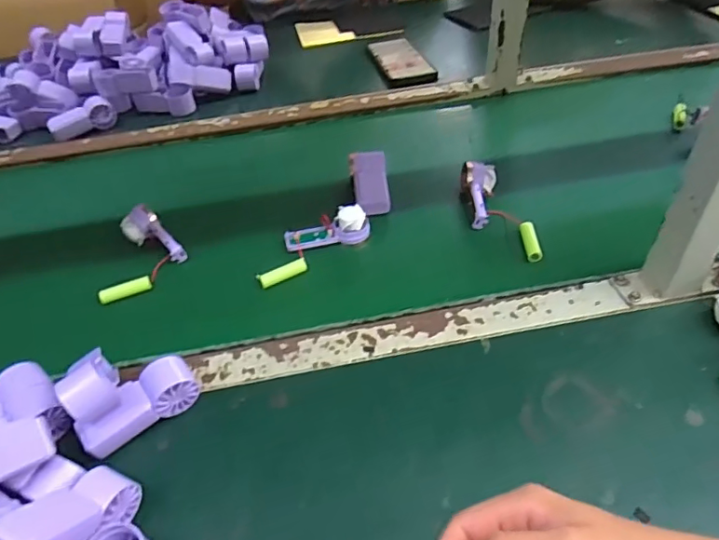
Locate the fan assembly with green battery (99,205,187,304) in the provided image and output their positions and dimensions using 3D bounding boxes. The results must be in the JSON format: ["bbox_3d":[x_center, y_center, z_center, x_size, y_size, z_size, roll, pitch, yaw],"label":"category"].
[{"bbox_3d":[-0.252,-0.020,0.592,0.097,0.034,0.094,-30,50,-22],"label":"fan assembly with green battery"}]

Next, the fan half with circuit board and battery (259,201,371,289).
[{"bbox_3d":[-0.056,-0.032,0.590,0.137,0.028,0.050,-28,49,-21],"label":"fan half with circuit board and battery"}]

